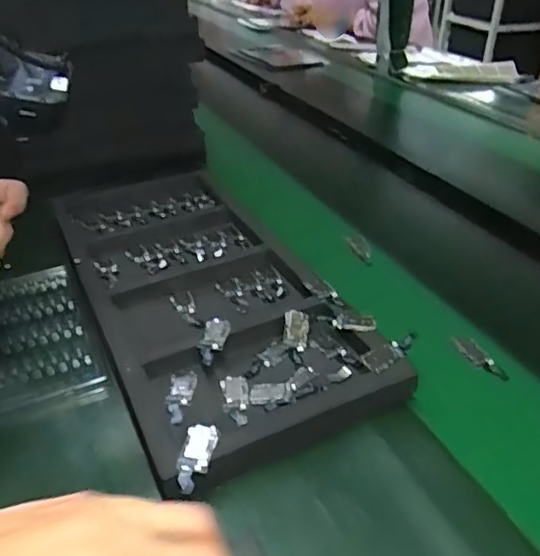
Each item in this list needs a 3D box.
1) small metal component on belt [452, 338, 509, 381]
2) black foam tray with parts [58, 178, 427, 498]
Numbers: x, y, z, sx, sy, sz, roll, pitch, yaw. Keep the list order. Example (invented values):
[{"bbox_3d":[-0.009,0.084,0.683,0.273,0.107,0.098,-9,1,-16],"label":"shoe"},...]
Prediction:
[{"bbox_3d":[0.198,0.075,0.548,0.021,0.005,0.058,-28,58,-37],"label":"small metal component on belt"},{"bbox_3d":[-0.081,0.002,0.634,0.221,0.040,0.514,-14,35,-22],"label":"black foam tray with parts"}]

